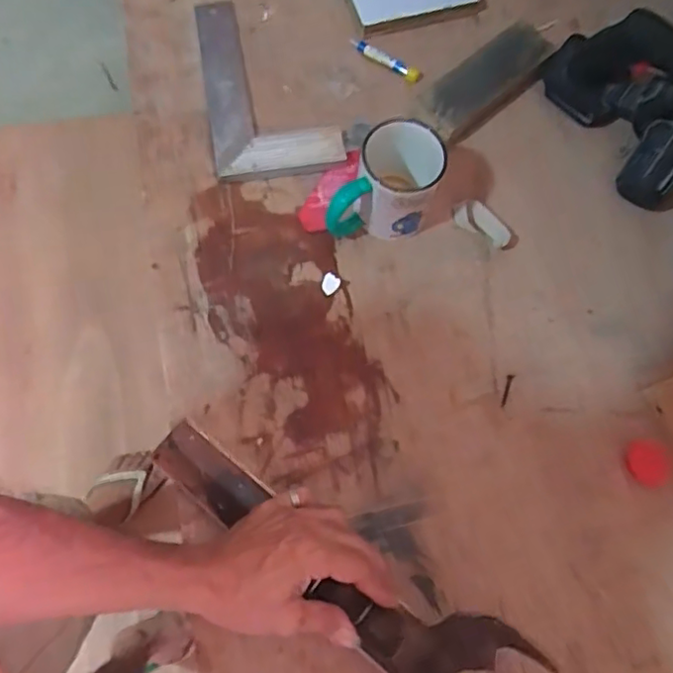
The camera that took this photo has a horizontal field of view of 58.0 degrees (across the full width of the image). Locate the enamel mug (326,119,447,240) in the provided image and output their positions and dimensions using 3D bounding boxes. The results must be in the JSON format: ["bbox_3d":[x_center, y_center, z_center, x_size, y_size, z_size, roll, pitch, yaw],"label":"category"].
[{"bbox_3d":[0.043,-0.150,0.599,0.112,0.101,0.078,-6,72,-4],"label":"enamel mug"}]

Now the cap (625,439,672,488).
[{"bbox_3d":[0.297,0.120,0.576,0.042,0.006,0.042,-2,72,-3],"label":"cap"}]

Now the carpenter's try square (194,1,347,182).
[{"bbox_3d":[-0.079,-0.283,0.680,0.136,0.015,0.236,-9,73,-5],"label":"carpenter's try square"}]

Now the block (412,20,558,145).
[{"bbox_3d":[0.167,-0.283,0.686,0.182,0.034,0.062,-38,77,-13],"label":"block"}]

